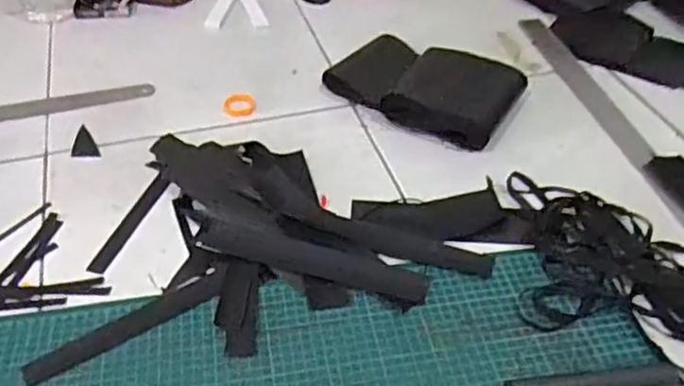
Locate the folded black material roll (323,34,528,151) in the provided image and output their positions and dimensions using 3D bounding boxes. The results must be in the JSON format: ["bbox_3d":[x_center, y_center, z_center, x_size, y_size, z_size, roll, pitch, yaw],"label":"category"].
[{"bbox_3d":[0.113,-0.153,0.896,0.248,0.051,0.195,27,48,25],"label":"folded black material roll"}]

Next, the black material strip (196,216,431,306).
[{"bbox_3d":[-0.033,0.068,0.690,0.248,0.005,0.046,13,44,11],"label":"black material strip"}]

